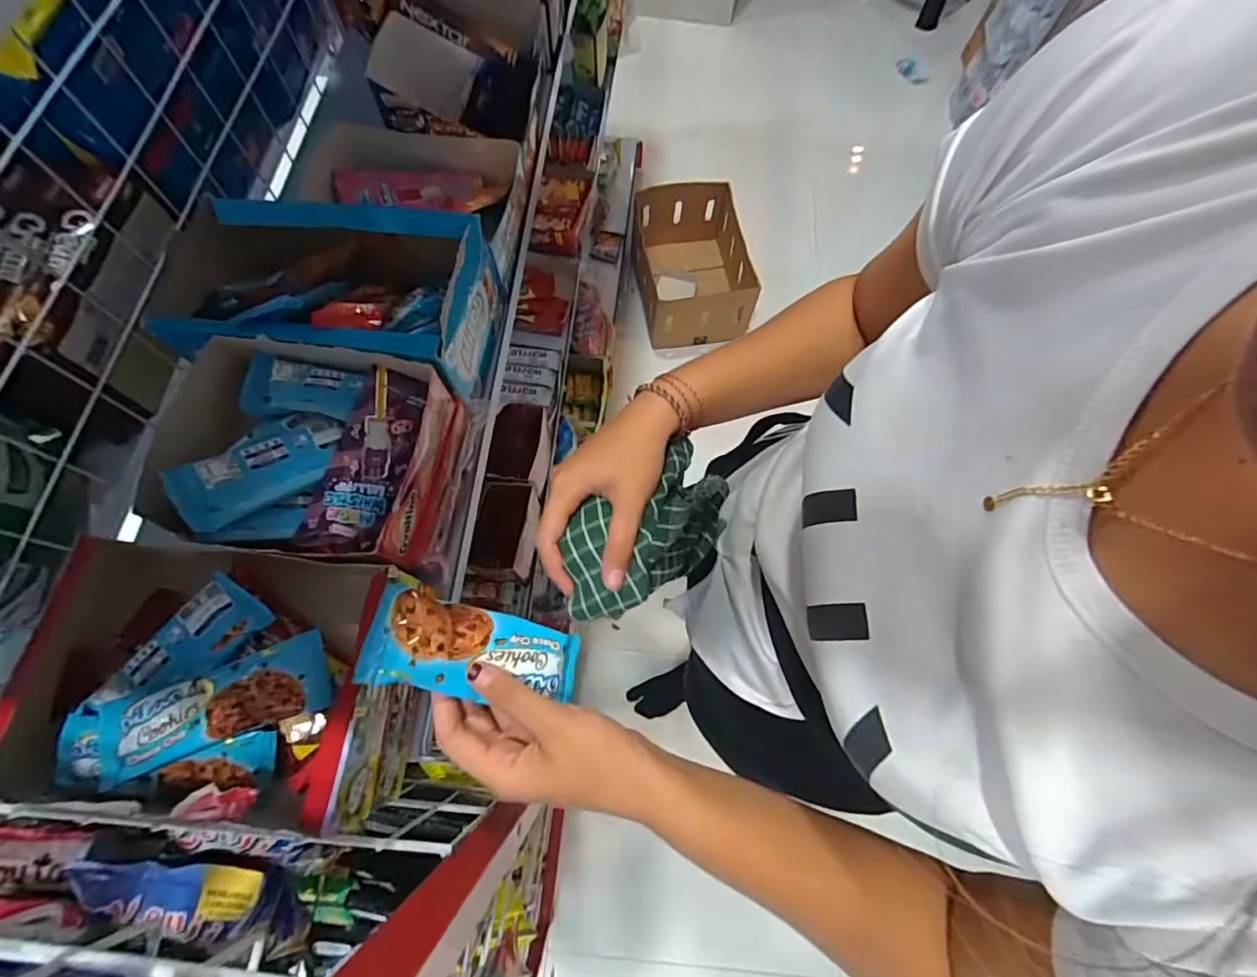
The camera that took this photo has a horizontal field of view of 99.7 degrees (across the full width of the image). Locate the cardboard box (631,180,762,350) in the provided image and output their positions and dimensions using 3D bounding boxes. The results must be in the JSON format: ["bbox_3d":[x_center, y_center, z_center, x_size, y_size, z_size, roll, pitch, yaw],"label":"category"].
[{"bbox_3d":[0.185,-0.626,1.539,0.305,0.252,0.394,-9,70,-6],"label":"cardboard box"}]

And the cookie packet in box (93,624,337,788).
[{"bbox_3d":[-0.258,0.134,0.330,0.127,0.017,0.048,-19,72,-10],"label":"cookie packet in box"}]

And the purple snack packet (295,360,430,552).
[{"bbox_3d":[-0.194,-0.023,0.393,0.053,0.020,0.142,11,70,2],"label":"purple snack packet"}]

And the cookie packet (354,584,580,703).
[{"bbox_3d":[-0.079,0.090,0.301,0.123,0.015,0.050,19,66,-31],"label":"cookie packet"}]

